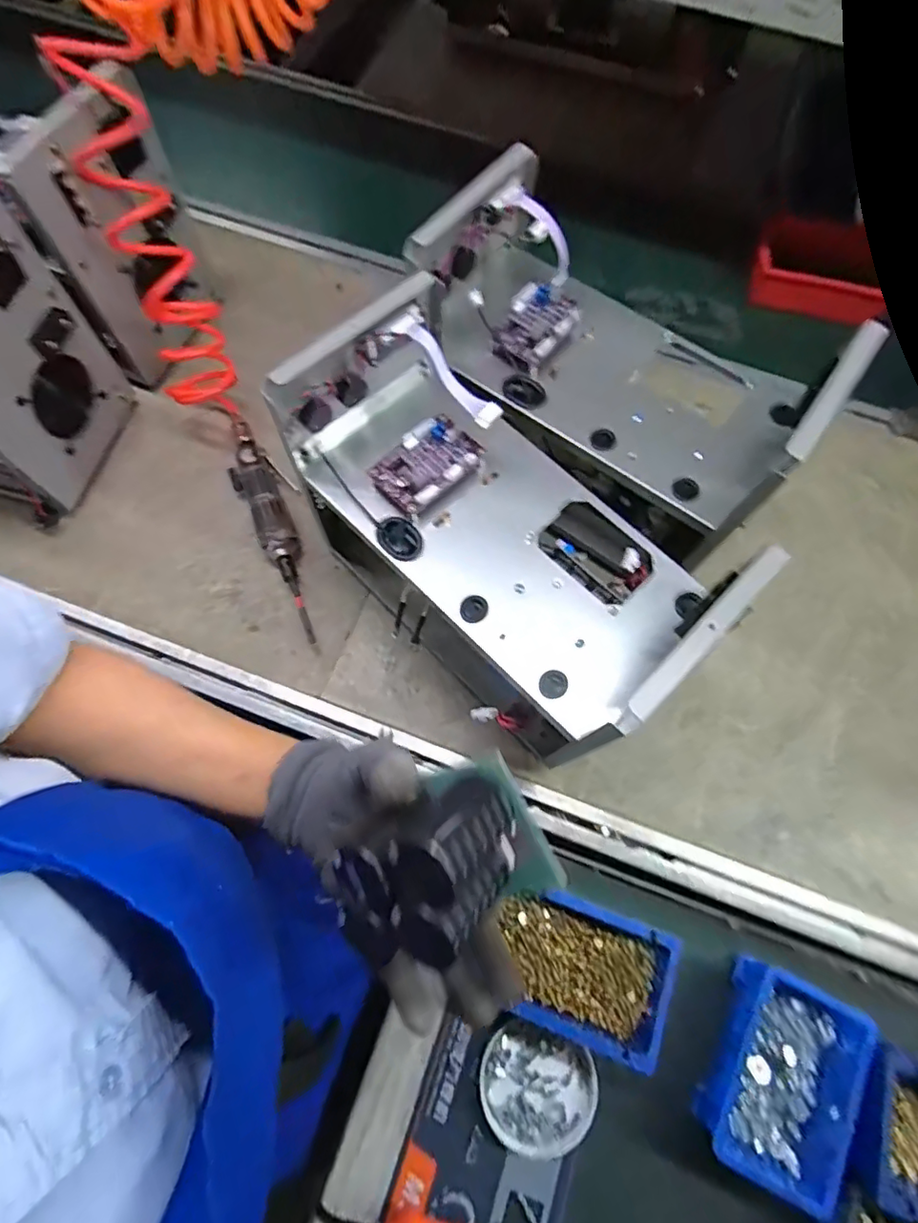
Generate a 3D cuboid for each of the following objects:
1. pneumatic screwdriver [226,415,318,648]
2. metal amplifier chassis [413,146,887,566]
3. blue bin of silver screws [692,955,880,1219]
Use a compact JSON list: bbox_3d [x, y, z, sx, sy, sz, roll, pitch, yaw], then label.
[{"bbox_3d":[-0.223,-0.106,0.679,0.051,0.044,0.315,-23,71,-12],"label":"pneumatic screwdriver"},{"bbox_3d":[0.138,-0.235,0.569,0.381,0.134,0.207,44,72,1],"label":"metal amplifier chassis"},{"bbox_3d":[0.276,0.397,0.485,0.106,0.070,0.147,26,69,8],"label":"blue bin of silver screws"}]

